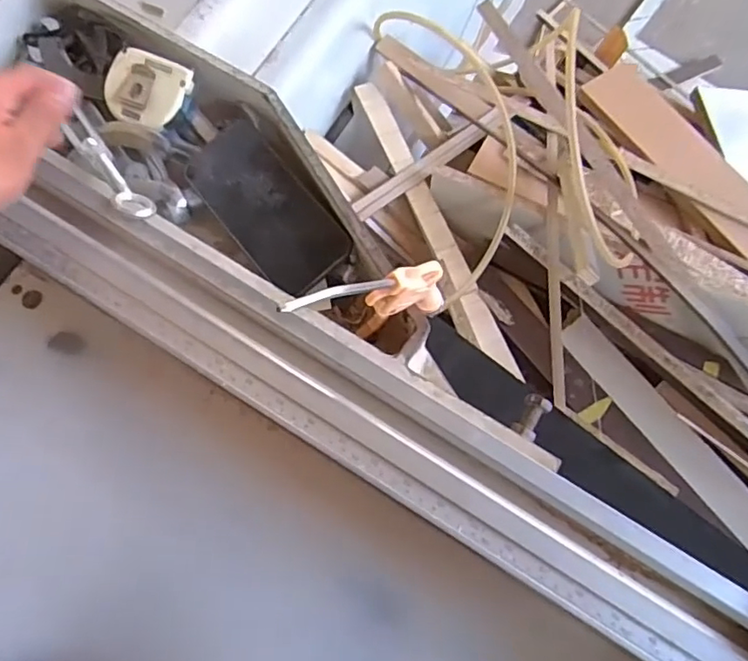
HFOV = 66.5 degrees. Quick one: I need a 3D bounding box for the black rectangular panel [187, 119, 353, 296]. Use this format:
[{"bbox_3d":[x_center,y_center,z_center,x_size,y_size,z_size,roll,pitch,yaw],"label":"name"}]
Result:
[{"bbox_3d":[-0.092,-0.106,0.492,0.079,0.010,0.150,-39,90,17],"label":"black rectangular panel"}]

